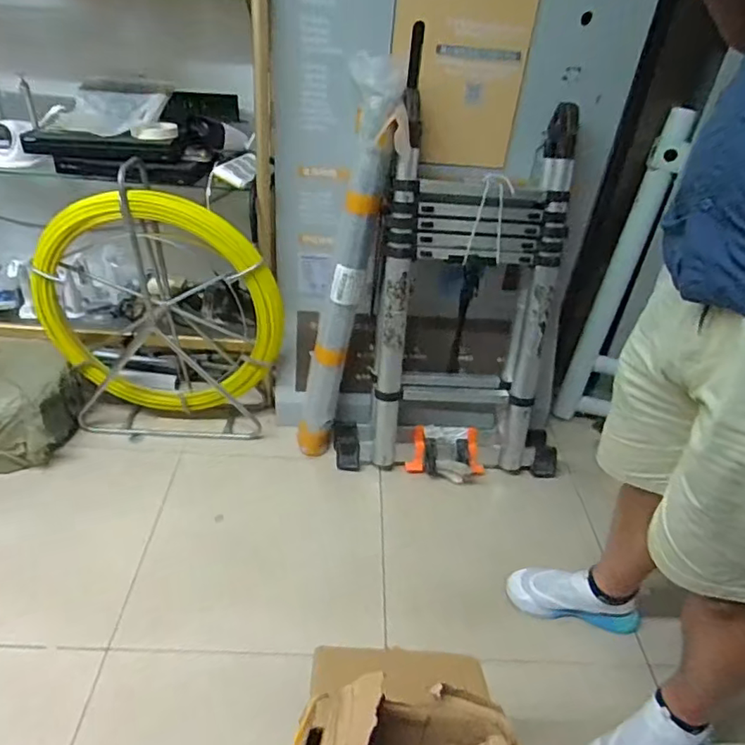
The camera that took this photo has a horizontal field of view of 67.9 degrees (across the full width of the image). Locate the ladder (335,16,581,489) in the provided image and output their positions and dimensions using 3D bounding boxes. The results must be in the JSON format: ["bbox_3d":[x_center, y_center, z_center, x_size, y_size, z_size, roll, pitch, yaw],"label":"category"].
[{"bbox_3d":[0.269,-0.199,1.602,0.685,1.002,0.415,3,36,-5],"label":"ladder"}]

